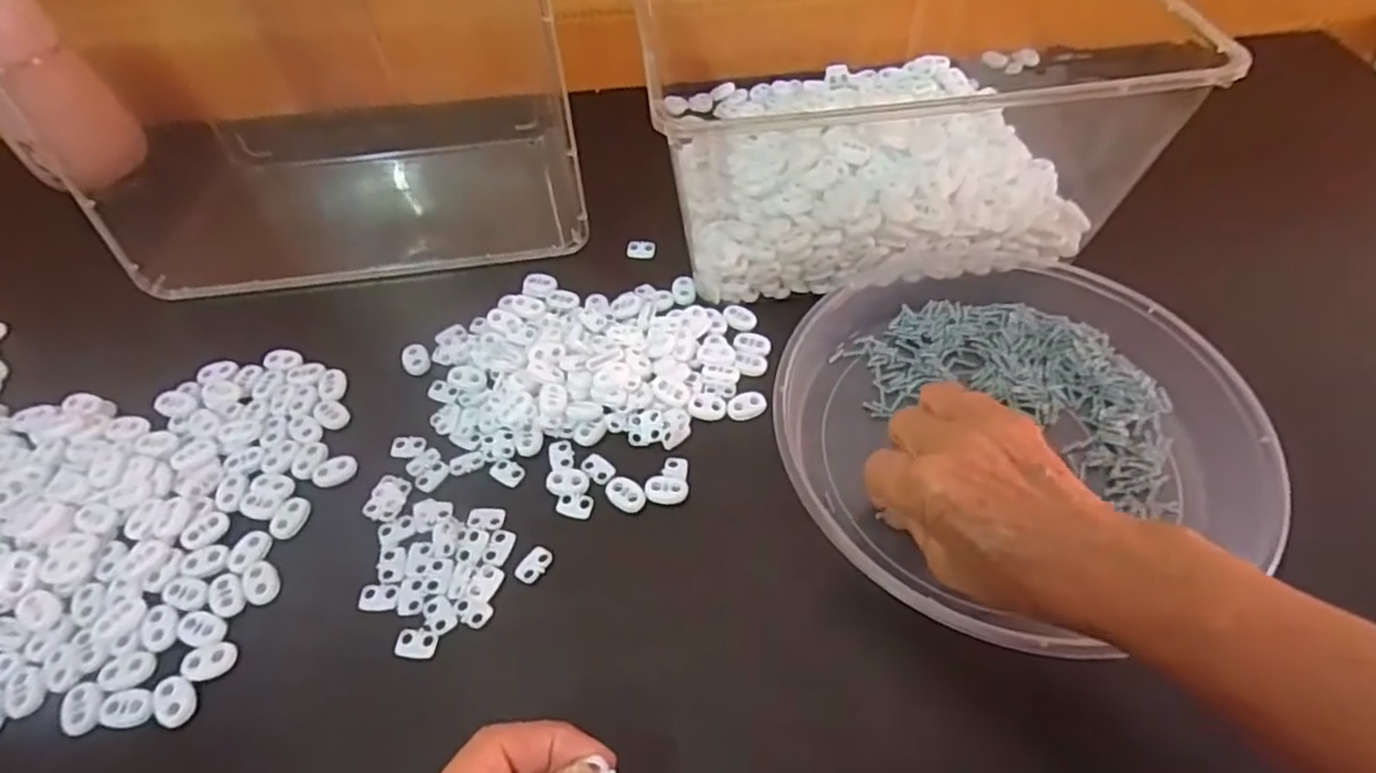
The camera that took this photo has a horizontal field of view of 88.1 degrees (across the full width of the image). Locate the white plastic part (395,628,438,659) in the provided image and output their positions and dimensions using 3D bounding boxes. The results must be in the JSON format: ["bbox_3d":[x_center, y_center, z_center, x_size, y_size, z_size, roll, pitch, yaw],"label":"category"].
[{"bbox_3d":[-0.126,0.120,0.331,0.018,0.004,0.013,4,53,6],"label":"white plastic part"}]

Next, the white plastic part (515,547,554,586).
[{"bbox_3d":[-0.076,0.088,0.352,0.012,0.004,0.019,23,57,19],"label":"white plastic part"}]

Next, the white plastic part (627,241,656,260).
[{"bbox_3d":[-0.032,-0.094,0.490,0.019,0.008,0.010,4,53,5],"label":"white plastic part"}]

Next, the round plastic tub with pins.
[{"bbox_3d":[0.163,0.014,0.379,0.229,0.047,0.232,0,56,-1],"label":"round plastic tub with pins"}]

